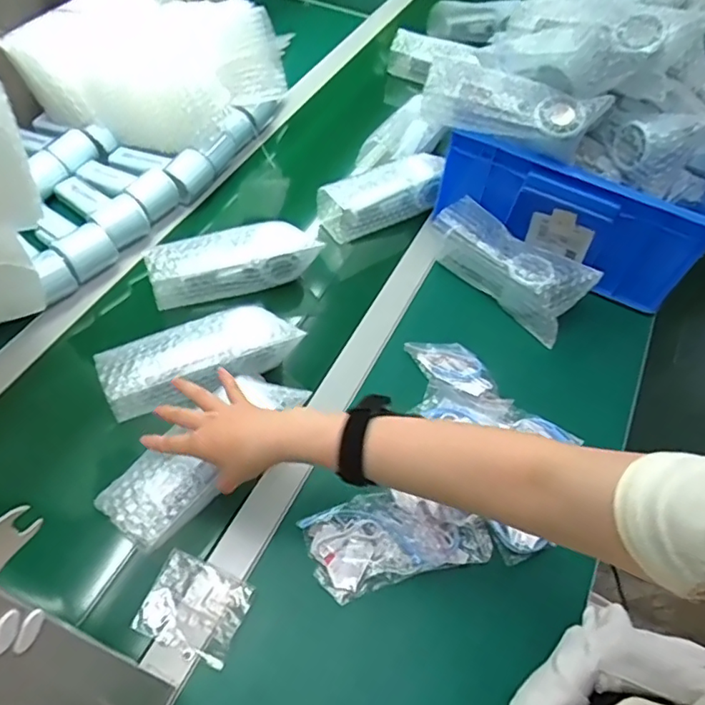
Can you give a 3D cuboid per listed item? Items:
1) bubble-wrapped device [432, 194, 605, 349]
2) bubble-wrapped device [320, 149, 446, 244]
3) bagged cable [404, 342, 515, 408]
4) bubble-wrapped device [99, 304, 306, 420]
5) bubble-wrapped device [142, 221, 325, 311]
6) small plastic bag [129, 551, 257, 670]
[{"bbox_3d":[0.204,-0.116,0.742,0.079,0.072,0.214,-38,67,-25],"label":"bubble-wrapped device"},{"bbox_3d":[0.047,-0.229,0.817,0.186,0.075,0.069,-23,61,-18],"label":"bubble-wrapped device"},{"bbox_3d":[0.129,0.015,0.669,0.133,0.026,0.063,28,59,14],"label":"bagged cable"},{"bbox_3d":[-0.165,0.003,0.622,0.205,0.046,0.076,-22,61,-17],"label":"bubble-wrapped device"},{"bbox_3d":[-0.151,-0.117,0.716,0.203,0.068,0.060,-14,59,-13],"label":"bubble-wrapped device"},{"bbox_3d":[-0.143,0.229,0.507,0.089,0.014,0.073,21,58,9],"label":"small plastic bag"}]

